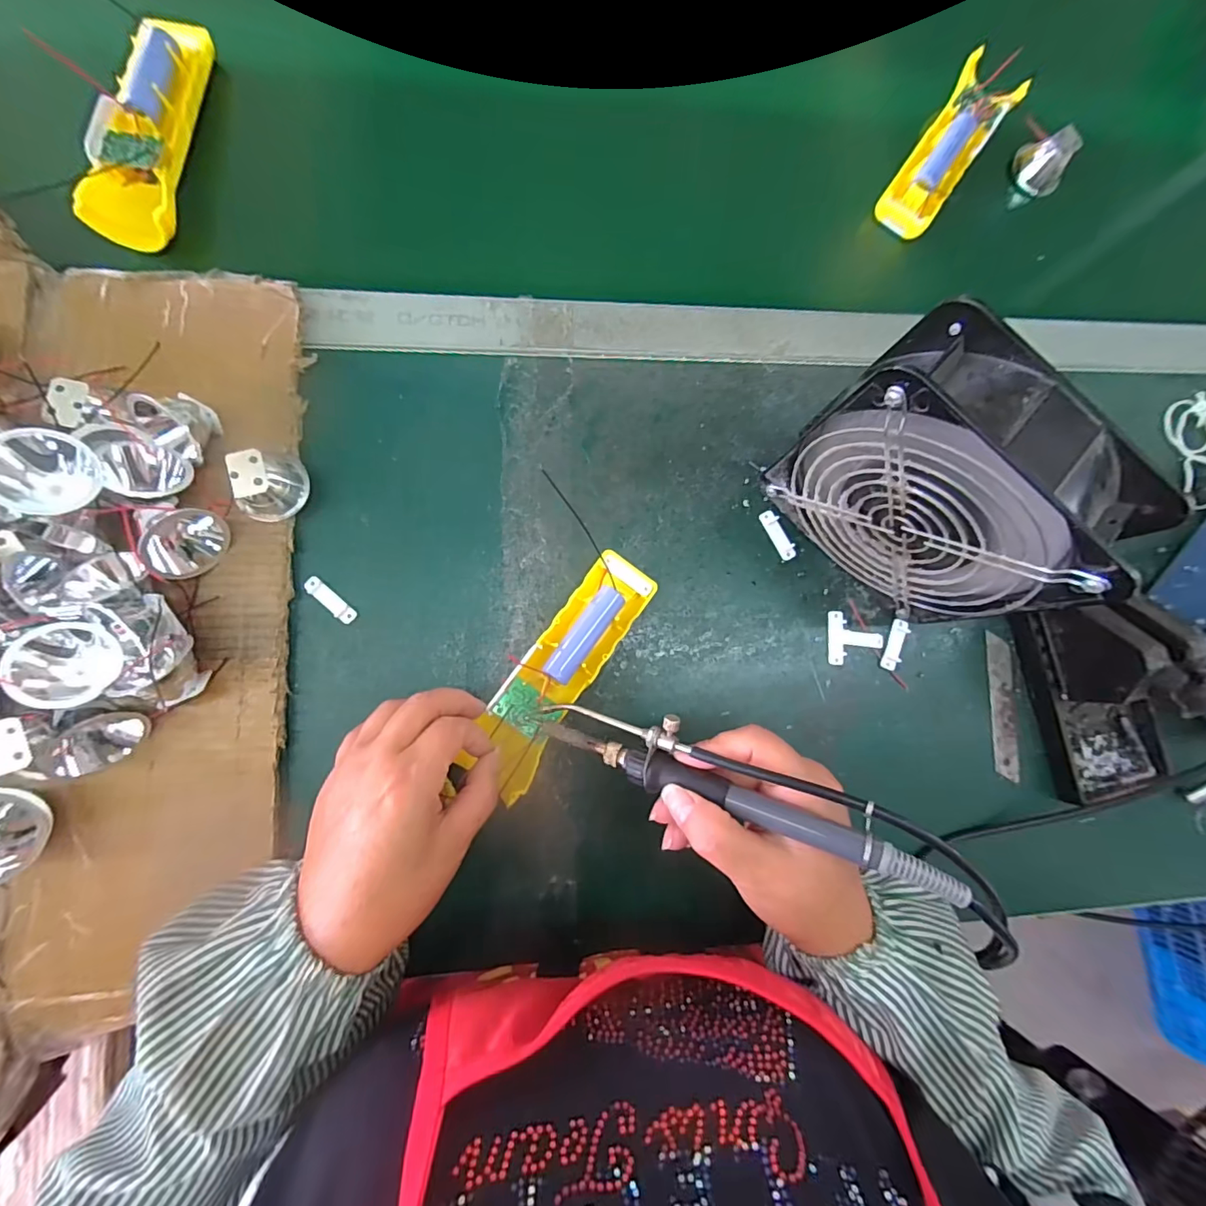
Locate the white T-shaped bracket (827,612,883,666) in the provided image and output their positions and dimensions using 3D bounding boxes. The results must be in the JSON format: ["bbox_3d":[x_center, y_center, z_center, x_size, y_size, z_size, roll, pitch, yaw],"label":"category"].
[{"bbox_3d":[0.176,0.025,0.353,0.037,0.004,0.036,2,83,-7],"label":"white T-shaped bracket"}]

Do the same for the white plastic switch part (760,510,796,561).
[{"bbox_3d":[0.123,-0.047,0.354,0.011,0.006,0.037,-30,88,-10],"label":"white plastic switch part"}]

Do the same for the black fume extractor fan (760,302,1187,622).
[{"bbox_3d":[0.182,-0.062,0.290,0.147,0.151,0.060,42,80,-1],"label":"black fume extractor fan"}]

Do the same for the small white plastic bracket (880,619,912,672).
[{"bbox_3d":[0.207,0.030,0.356,0.012,0.005,0.037,21,81,-4],"label":"small white plastic bracket"}]

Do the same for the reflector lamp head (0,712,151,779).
[{"bbox_3d":[-0.289,0.076,0.271,0.063,0.036,0.032,-2,84,-7],"label":"reflector lamp head"}]

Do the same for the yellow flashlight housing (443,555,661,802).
[{"bbox_3d":[-0.023,0.038,0.308,0.044,0.021,0.156,34,76,-2],"label":"yellow flashlight housing"}]

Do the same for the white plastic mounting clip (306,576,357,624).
[{"bbox_3d":[-0.171,-0.002,0.318,0.037,0.005,0.010,42,80,-1],"label":"white plastic mounting clip"}]

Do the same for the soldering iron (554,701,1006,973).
[{"bbox_3d":[0.062,0.088,0.234,0.213,0.019,0.038,15,80,25],"label":"soldering iron"}]

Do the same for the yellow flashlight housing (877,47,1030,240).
[{"bbox_3d":[0.272,-0.362,0.400,0.050,0.032,0.155,37,80,-2],"label":"yellow flashlight housing"}]

